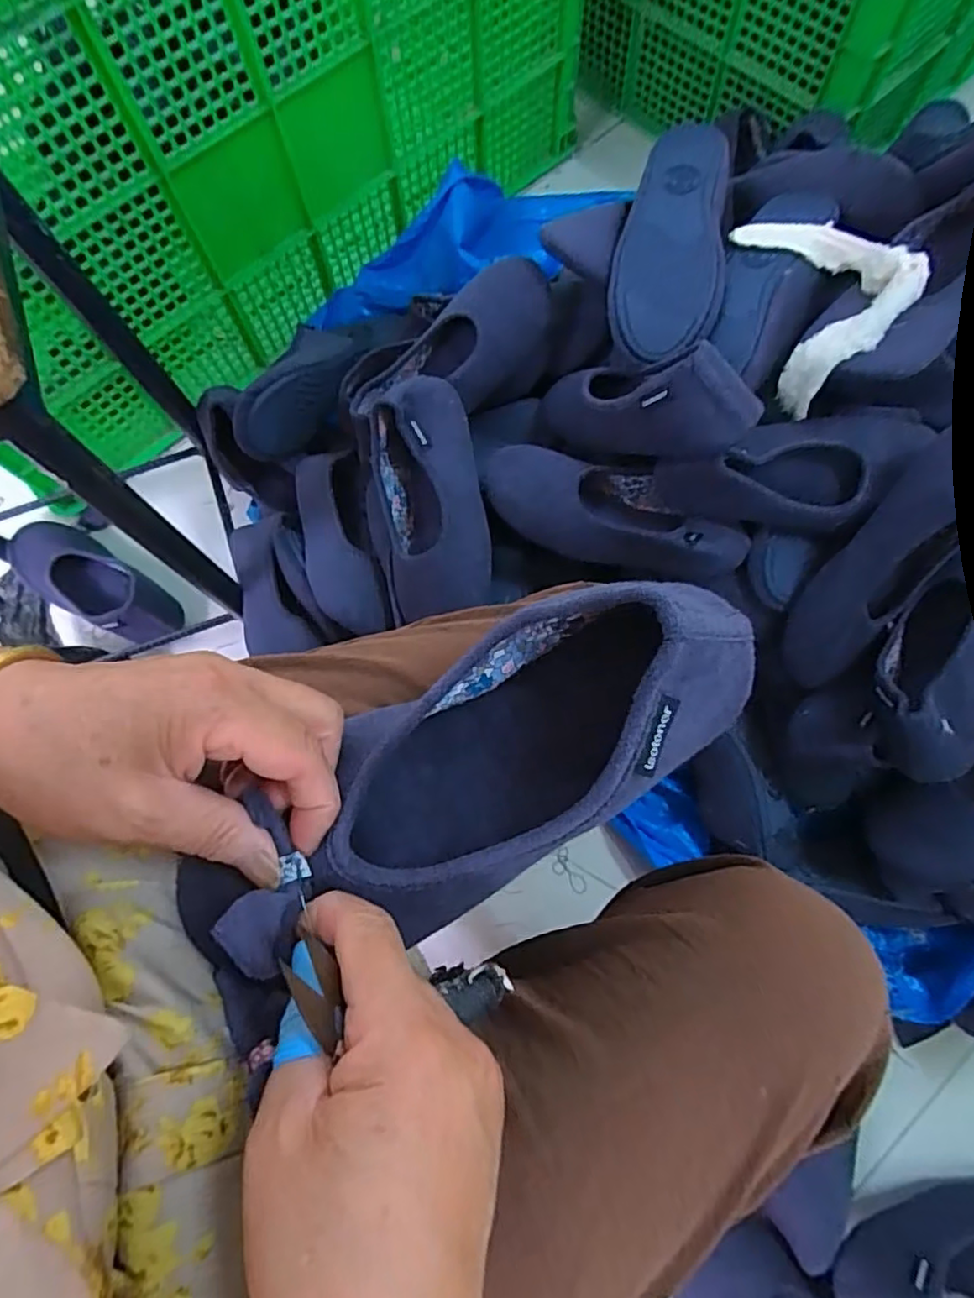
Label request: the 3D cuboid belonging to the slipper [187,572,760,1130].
[{"bbox_3d":[-0.010,0.052,0.244,0.247,0.071,0.081,-34,76,1],"label":"slipper"}]

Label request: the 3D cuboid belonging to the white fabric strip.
[{"bbox_3d":[0.296,-0.317,0.562,0.097,0.100,0.182,-13,74,-2],"label":"white fabric strip"}]

